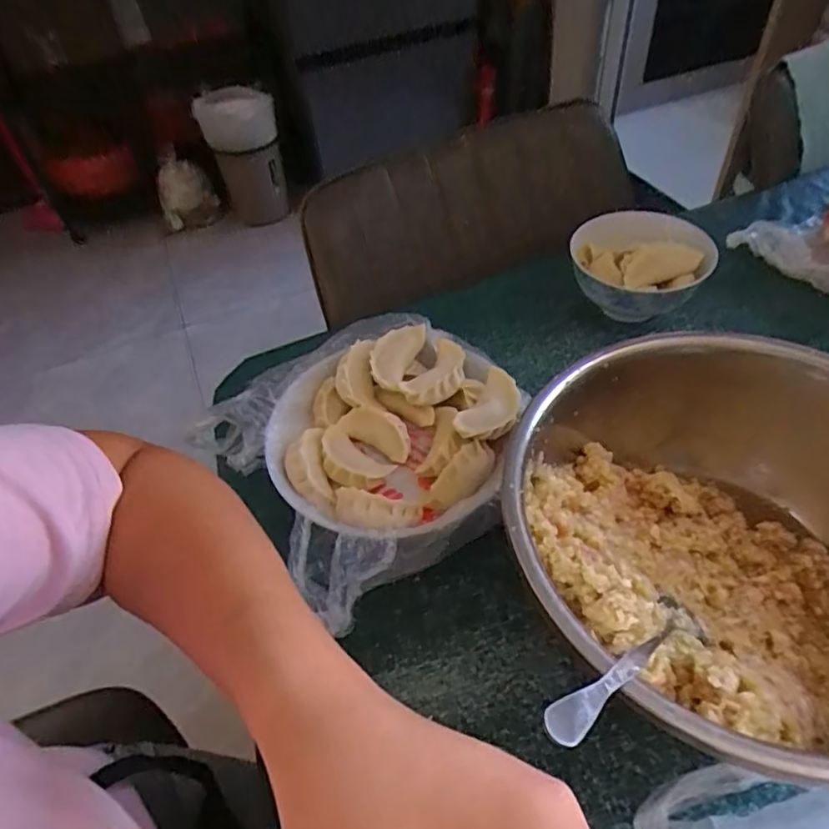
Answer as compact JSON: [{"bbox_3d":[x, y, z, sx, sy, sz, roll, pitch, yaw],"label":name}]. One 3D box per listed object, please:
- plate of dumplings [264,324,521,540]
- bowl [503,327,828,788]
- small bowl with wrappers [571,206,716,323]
[{"bbox_3d":[-0.019,0.011,0.466,0.185,0.043,0.180,-3,49,3],"label":"plate of dumplings"},{"bbox_3d":[0.172,0.075,0.353,0.230,0.111,0.235,-3,49,3],"label":"bowl"},{"bbox_3d":[0.205,-0.140,0.557,0.109,0.065,0.112,-3,49,3],"label":"small bowl with wrappers"}]

